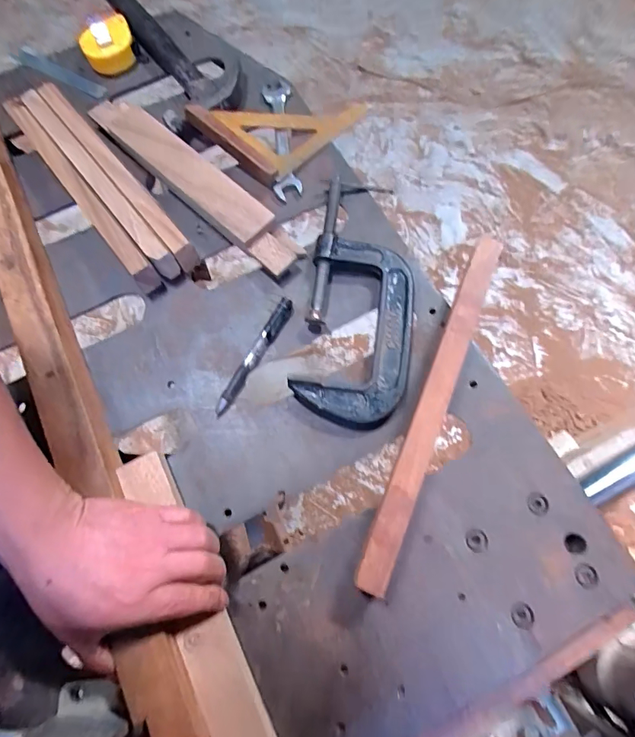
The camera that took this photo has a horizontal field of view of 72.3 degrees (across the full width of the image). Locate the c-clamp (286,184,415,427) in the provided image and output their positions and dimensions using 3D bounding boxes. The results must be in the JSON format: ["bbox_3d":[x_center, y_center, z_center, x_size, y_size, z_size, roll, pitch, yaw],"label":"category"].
[{"bbox_3d":[0.044,-0.066,0.437,0.110,0.045,0.238,8,71,5],"label":"c-clamp"}]

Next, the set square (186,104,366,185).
[{"bbox_3d":[-0.034,-0.272,0.523,0.214,0.020,0.106,-11,70,-14],"label":"set square"}]

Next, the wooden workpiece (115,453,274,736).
[{"bbox_3d":[-0.089,0.214,0.345,0.040,0.025,0.306,-26,74,-7],"label":"wooden workpiece"}]

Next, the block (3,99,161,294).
[{"bbox_3d":[-0.269,-0.199,0.493,0.021,0.051,0.291,-38,73,-10],"label":"block"}]

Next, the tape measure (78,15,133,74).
[{"bbox_3d":[-0.272,-0.419,0.574,0.066,0.039,0.074,-25,70,-6],"label":"tape measure"}]

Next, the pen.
[{"bbox_3d":[-0.063,-0.013,0.439,0.014,0.011,0.135,29,74,12],"label":"pen"}]

